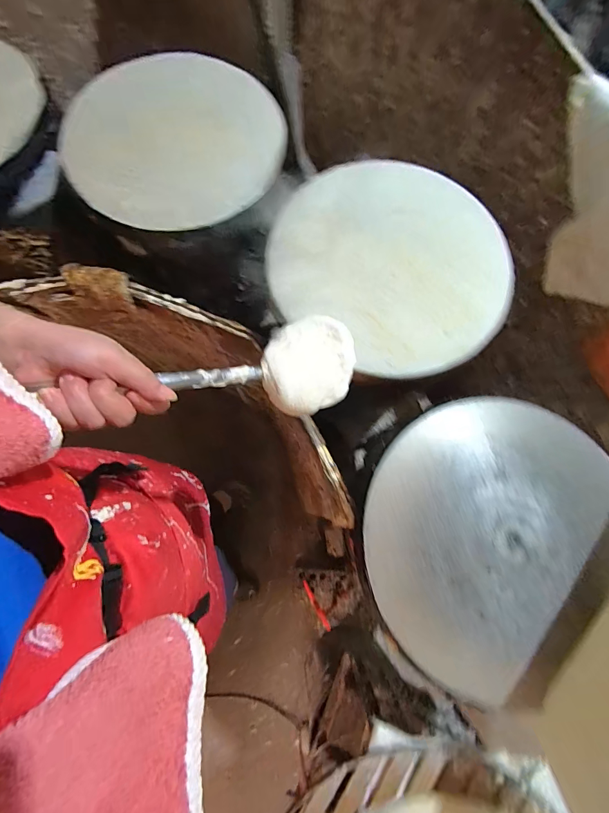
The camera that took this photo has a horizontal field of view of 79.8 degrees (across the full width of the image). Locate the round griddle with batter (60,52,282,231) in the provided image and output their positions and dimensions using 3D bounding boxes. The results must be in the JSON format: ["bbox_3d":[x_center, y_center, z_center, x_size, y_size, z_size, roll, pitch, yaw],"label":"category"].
[{"bbox_3d":[-0.228,-0.473,0.643,0.369,0.046,0.374,29,79,6],"label":"round griddle with batter"}]

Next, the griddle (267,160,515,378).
[{"bbox_3d":[0.142,-0.230,0.574,0.361,0.027,0.345,0,76,-2],"label":"griddle"}]

